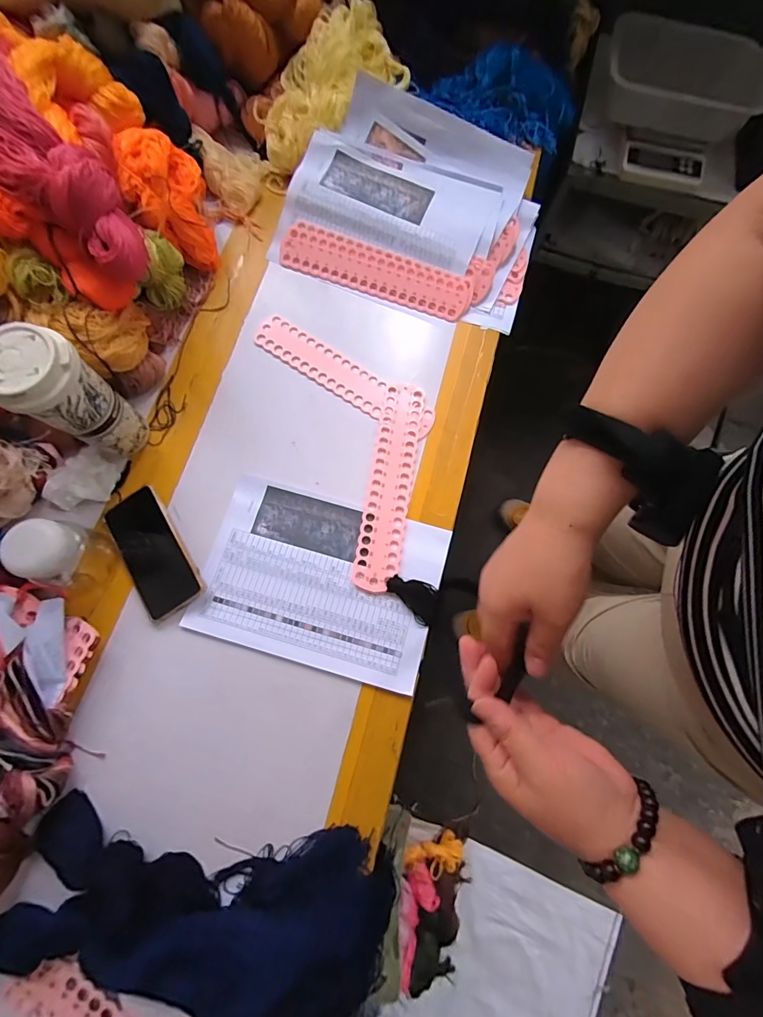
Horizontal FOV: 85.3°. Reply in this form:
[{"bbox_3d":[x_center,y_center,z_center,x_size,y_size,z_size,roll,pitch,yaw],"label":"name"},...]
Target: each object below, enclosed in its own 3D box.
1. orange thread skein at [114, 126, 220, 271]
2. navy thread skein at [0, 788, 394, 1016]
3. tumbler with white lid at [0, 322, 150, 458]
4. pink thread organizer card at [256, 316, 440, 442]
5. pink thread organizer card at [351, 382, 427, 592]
[{"bbox_3d":[-0.296,-0.431,0.586,0.092,0.129,0.129,-10,78,-4],"label":"orange thread skein"},{"bbox_3d":[-0.186,0.407,0.413,0.380,0.064,0.166,12,76,3],"label":"navy thread skein"},{"bbox_3d":[-0.349,-0.120,0.482,0.080,0.185,0.088,28,77,7],"label":"tumbler with white lid"},{"bbox_3d":[-0.055,-0.191,0.598,0.289,0.006,0.057,33,77,8],"label":"pink thread organizer card"},{"bbox_3d":[0.012,-0.038,0.560,0.056,0.004,0.289,9,75,1],"label":"pink thread organizer card"}]

